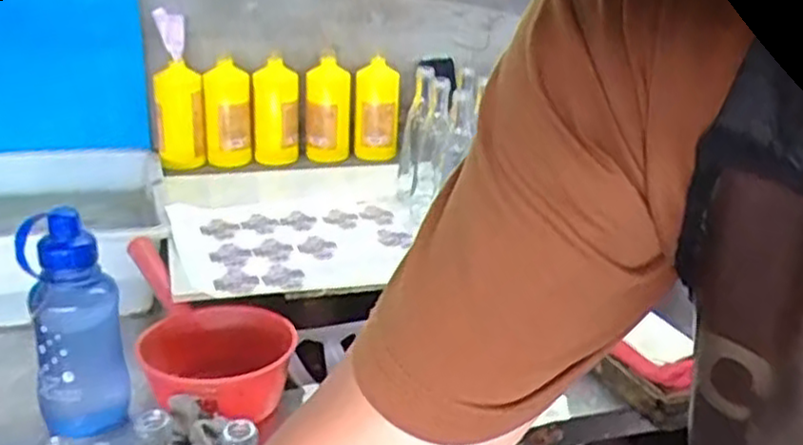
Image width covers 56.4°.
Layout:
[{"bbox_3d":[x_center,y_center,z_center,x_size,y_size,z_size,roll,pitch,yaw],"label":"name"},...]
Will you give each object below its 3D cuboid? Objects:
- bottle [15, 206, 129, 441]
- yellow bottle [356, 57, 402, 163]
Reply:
[{"bbox_3d":[-0.341,0.113,0.788,0.088,0.244,0.080,-7,28,-22],"label":"bottle"},{"bbox_3d":[-0.052,-0.244,1.612,0.096,0.221,0.040,2,2,-5],"label":"yellow bottle"}]

